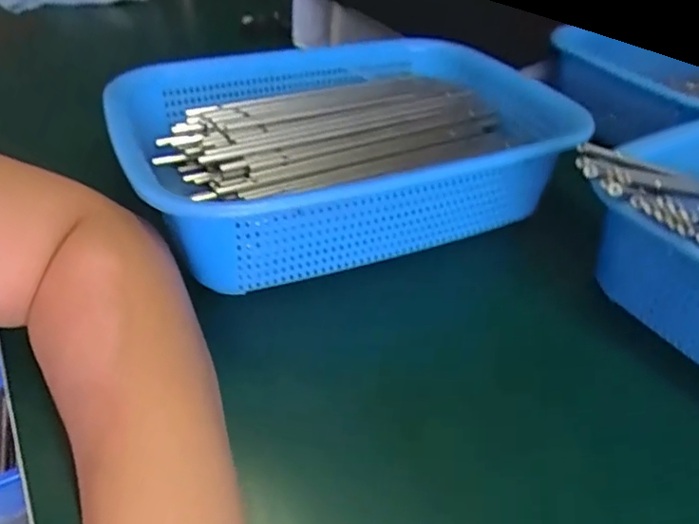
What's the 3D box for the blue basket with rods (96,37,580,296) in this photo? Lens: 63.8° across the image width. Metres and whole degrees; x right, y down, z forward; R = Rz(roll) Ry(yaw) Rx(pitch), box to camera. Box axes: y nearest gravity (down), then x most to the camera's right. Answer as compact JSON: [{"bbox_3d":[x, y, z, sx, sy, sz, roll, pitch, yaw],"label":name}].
[{"bbox_3d":[-0.006,-0.073,0.374,0.263,0.077,0.185,-15,43,-20],"label":"blue basket with rods"}]

